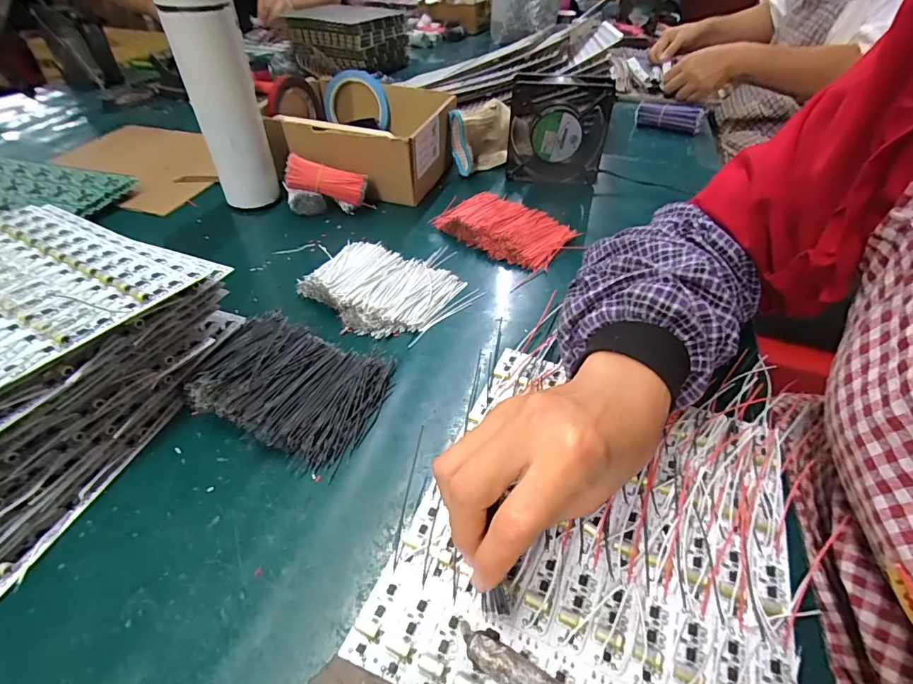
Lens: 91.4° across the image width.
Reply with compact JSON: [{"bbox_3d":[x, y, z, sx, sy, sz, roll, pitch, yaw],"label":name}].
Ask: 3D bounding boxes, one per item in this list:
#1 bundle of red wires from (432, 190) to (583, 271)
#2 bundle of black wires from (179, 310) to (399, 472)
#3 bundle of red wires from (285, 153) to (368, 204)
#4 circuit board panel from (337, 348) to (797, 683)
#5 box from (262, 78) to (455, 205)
[{"bbox_3d":[0.050,-0.132,0.499,0.158,0.020,0.096,27,49,24],"label":"bundle of red wires"},{"bbox_3d":[-0.121,0.027,0.326,0.135,0.024,0.100,17,45,14],"label":"bundle of black wires"},{"bbox_3d":[-0.148,-0.184,0.508,0.086,0.035,0.018,11,42,-14],"label":"bundle of red wires"},{"bbox_3d":[0.078,0.103,0.255,0.195,0.020,0.223,18,46,16],"label":"circuit board panel"},{"bbox_3d":[-0.116,-0.265,0.590,0.204,0.092,0.202,14,45,12],"label":"box"}]

